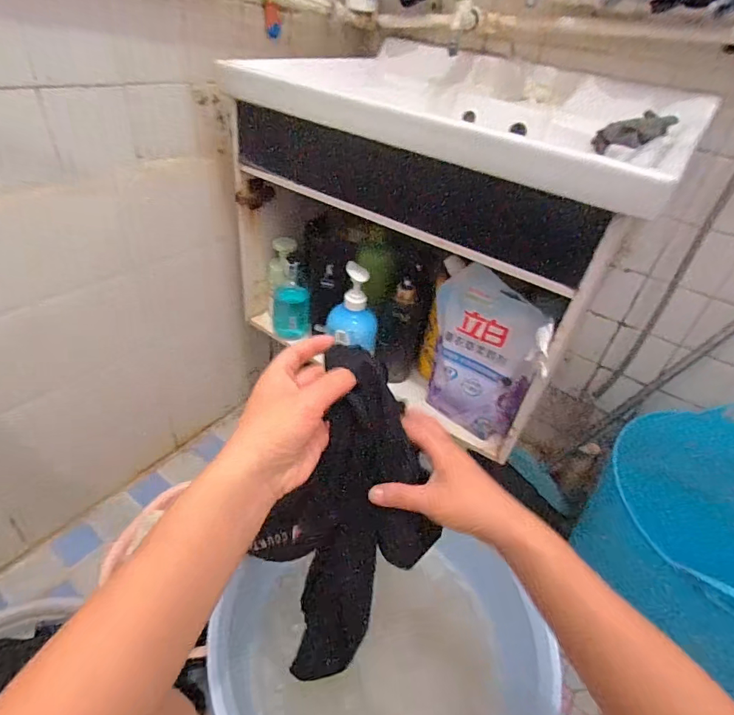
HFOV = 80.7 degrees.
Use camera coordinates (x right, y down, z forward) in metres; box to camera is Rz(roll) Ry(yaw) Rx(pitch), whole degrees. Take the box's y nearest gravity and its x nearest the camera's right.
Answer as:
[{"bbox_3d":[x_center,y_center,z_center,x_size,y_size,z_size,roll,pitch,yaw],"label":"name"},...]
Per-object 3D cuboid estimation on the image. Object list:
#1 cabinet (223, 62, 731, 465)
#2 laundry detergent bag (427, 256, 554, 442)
[{"bbox_3d":[0.121,-0.214,0.779,0.603,0.437,0.434,28,42,24],"label":"cabinet"},{"bbox_3d":[0.168,-0.001,0.653,0.063,0.230,0.207,-18,45,-30],"label":"laundry detergent bag"}]

